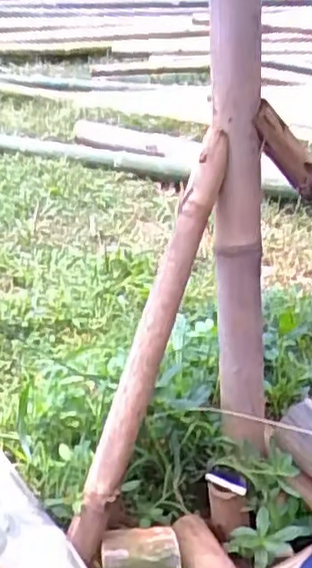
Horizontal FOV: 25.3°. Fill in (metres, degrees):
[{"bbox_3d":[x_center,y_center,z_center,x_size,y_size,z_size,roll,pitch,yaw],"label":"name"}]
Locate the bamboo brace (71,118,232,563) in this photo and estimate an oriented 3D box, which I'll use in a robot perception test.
[{"bbox_3d":[-0.005,0.068,0.778,0.033,0.491,0.042,20,3,38],"label":"bamboo brace"}]

